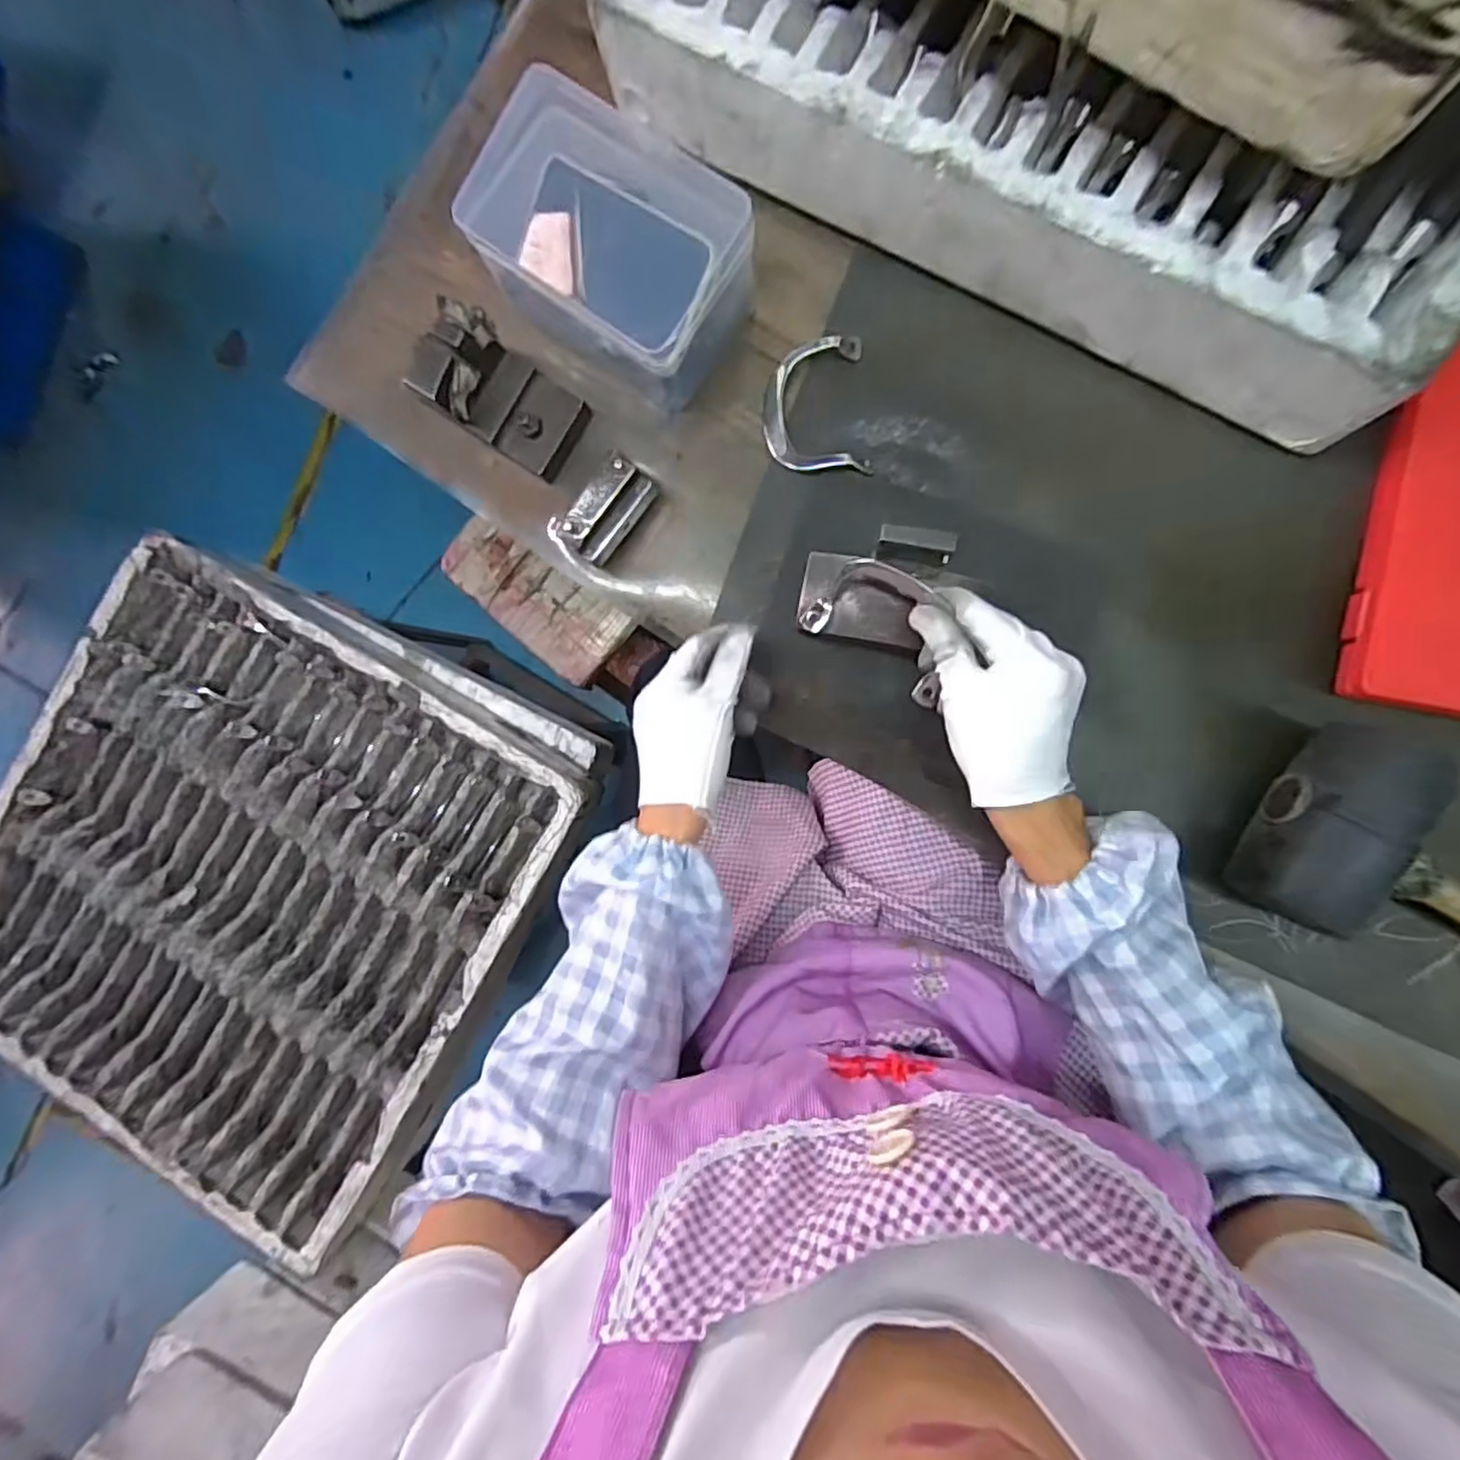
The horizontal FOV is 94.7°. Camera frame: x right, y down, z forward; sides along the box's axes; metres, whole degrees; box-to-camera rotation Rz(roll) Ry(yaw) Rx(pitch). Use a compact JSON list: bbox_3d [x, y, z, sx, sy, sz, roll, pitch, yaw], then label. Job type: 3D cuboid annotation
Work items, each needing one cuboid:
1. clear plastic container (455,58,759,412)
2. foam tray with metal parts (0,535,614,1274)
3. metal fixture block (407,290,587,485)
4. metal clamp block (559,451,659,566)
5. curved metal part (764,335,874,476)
[{"bbox_3d":[-0.077,-0.327,0.464,0.182,0.096,0.122,39,94,7],"label":"clear plastic container"},{"bbox_3d":[-0.486,0.155,0.715,0.550,0.107,0.551,28,92,7],"label":"foam tray with metal parts"},{"bbox_3d":[-0.161,-0.237,0.476,0.099,0.078,0.066,30,92,8],"label":"metal fixture block"},{"bbox_3d":[-0.083,-0.152,0.477,0.028,0.059,0.068,41,94,8],"label":"metal clamp block"},{"bbox_3d":[0.060,-0.229,0.478,0.072,0.014,0.101,-5,87,8],"label":"curved metal part"}]

